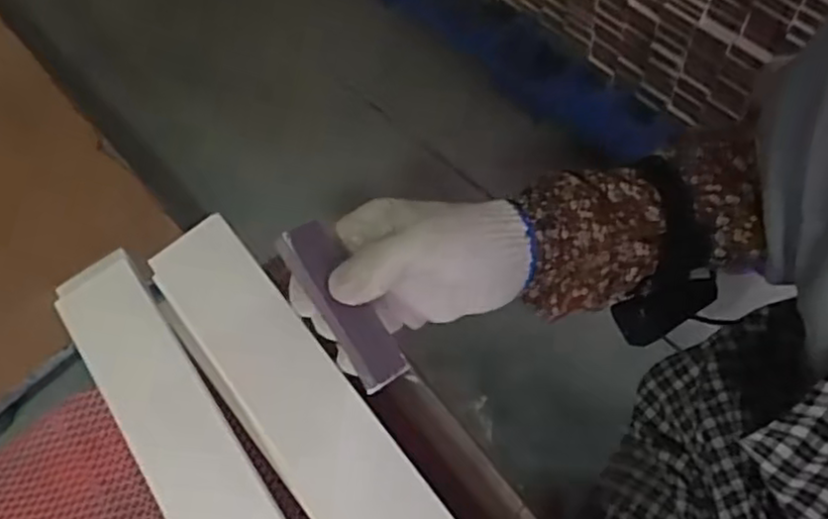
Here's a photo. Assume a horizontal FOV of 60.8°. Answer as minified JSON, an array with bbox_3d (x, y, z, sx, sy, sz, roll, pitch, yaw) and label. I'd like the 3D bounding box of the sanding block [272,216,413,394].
[{"bbox_3d":[-0.039,0.024,0.385,0.029,0.018,0.096,-29,86,-33],"label":"sanding block"}]

